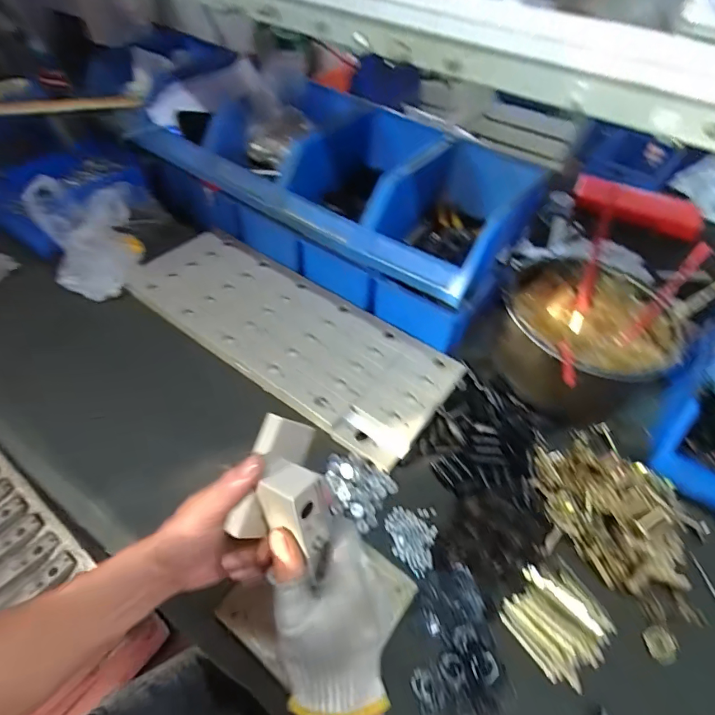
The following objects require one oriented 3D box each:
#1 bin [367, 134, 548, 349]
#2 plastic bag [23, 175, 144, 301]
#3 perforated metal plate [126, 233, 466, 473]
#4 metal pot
[{"bbox_3d":[0.140,-0.159,0.660,0.151,0.233,0.219,34,56,23],"label":"bin"},{"bbox_3d":[-0.435,-0.204,0.723,0.150,0.155,0.177,-18,53,-17],"label":"plastic bag"},{"bbox_3d":[-0.121,-0.047,0.698,0.541,0.026,0.200,30,55,21],"label":"perforated metal plate"},{"bbox_3d":[0.321,-0.018,0.655,0.240,0.135,0.233,-25,55,-22],"label":"metal pot"}]

